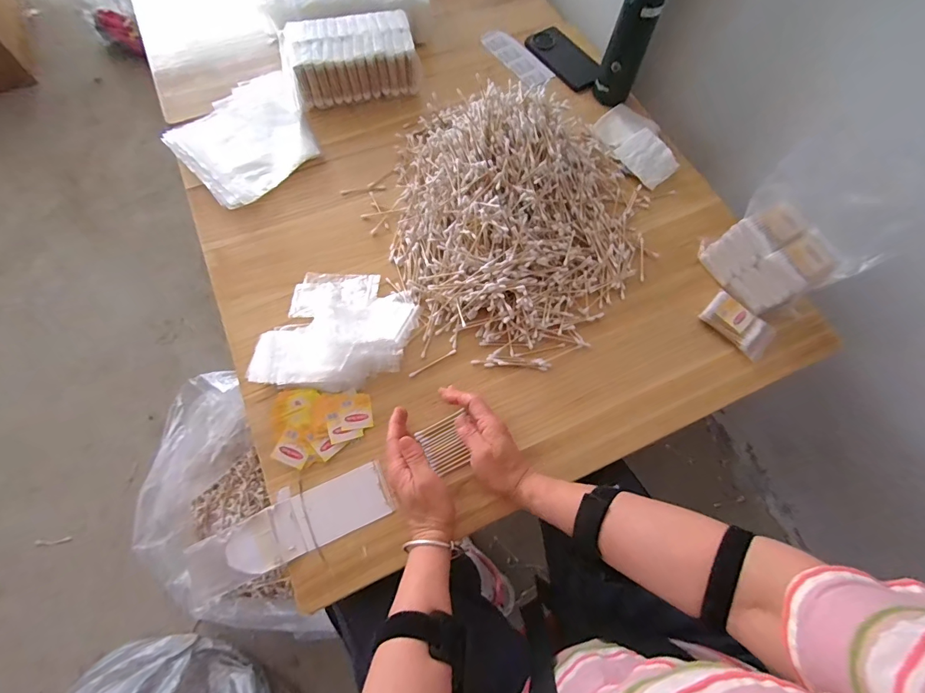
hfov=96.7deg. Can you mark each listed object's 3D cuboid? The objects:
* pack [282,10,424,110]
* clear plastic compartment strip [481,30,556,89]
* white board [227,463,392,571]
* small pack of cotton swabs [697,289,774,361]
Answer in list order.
[{"bbox_3d":[-0.182,-0.461,0.663,0.201,0.080,0.115,-13,69,-8],"label":"pack"},{"bbox_3d":[0.096,-0.510,0.718,0.055,0.010,0.149,-34,73,-11],"label":"clear plastic compartment strip"},{"bbox_3d":[-0.168,0.187,0.454,0.169,0.010,0.067,-23,71,-7],"label":"white board"},{"bbox_3d":[0.353,-0.027,0.529,0.045,0.021,0.086,-39,73,-12],"label":"small pack of cotton swabs"}]

